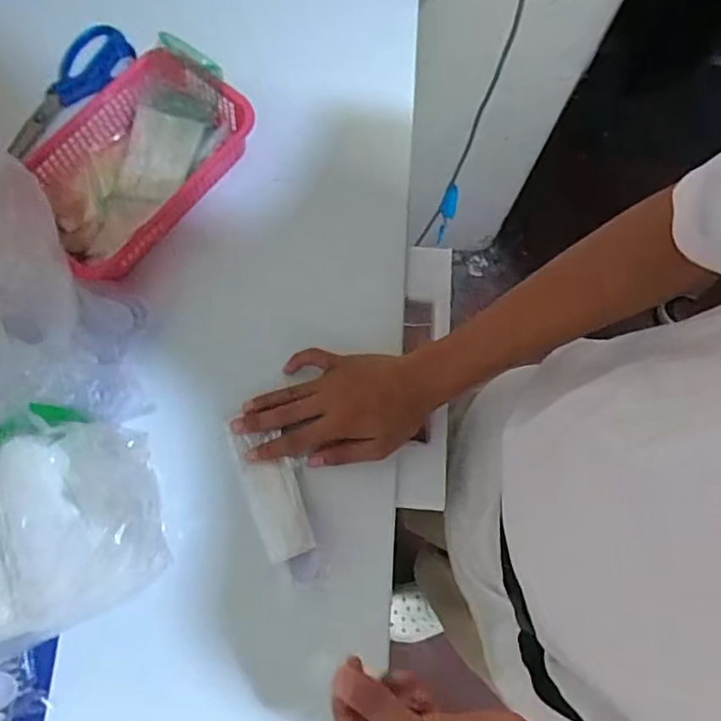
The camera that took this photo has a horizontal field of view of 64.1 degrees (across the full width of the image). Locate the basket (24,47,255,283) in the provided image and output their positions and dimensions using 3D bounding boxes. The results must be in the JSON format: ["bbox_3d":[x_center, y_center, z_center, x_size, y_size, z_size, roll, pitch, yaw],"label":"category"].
[{"bbox_3d":[-0.216,-0.193,0.545,0.143,0.054,0.210,43,78,9],"label":"basket"}]

